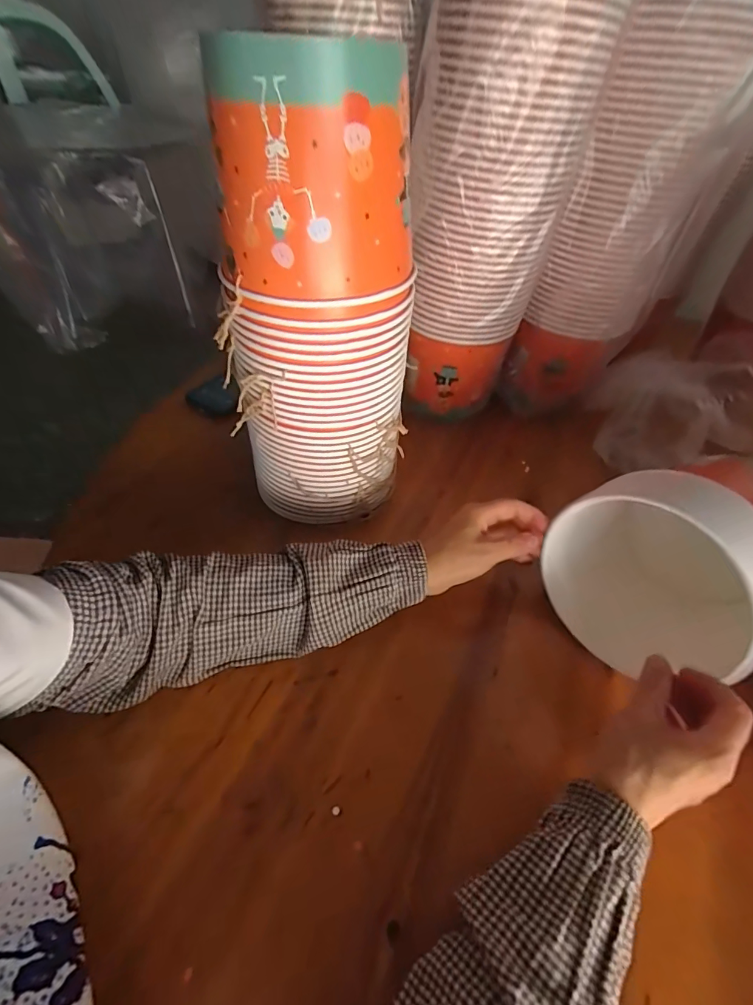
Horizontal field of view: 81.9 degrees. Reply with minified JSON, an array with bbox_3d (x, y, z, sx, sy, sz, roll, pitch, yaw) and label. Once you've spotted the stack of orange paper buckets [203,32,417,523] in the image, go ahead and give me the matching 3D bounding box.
[{"bbox_3d":[-0.048,-0.141,0.392,0.148,0.367,0.128,10,47,4],"label":"stack of orange paper buckets"}]

